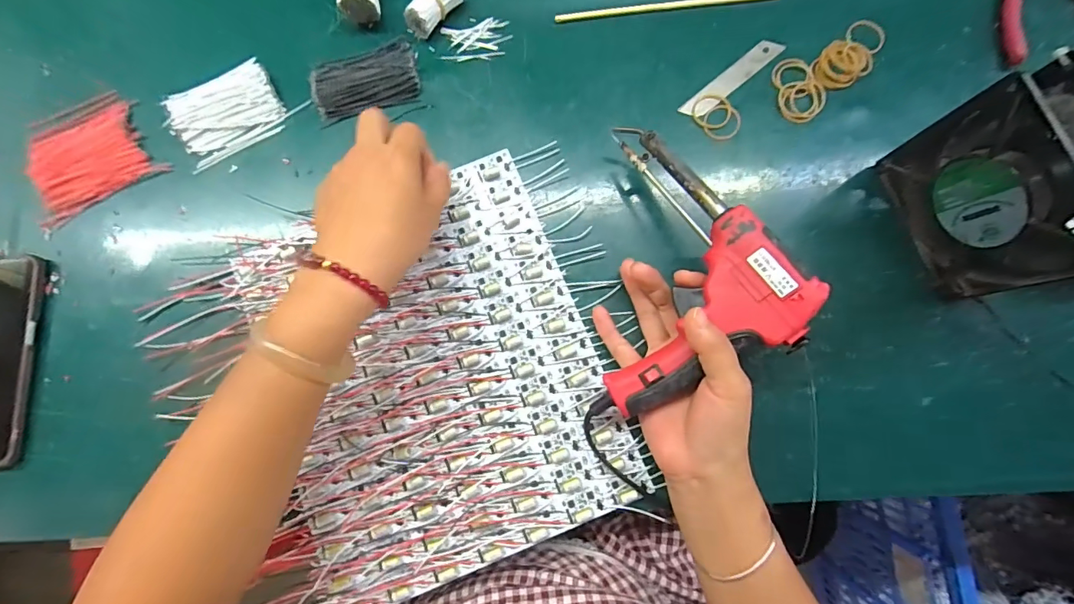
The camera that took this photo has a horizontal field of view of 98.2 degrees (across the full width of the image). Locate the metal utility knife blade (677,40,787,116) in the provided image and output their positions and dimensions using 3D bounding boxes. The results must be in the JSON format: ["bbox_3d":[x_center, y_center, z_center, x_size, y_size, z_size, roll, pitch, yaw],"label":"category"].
[{"bbox_3d":[0.163,-0.186,0.389,0.098,0.004,0.020,-39,78,-4],"label":"metal utility knife blade"}]

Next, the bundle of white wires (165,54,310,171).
[{"bbox_3d":[-0.261,-0.163,0.396,0.100,0.010,0.066,-30,82,-4],"label":"bundle of white wires"}]

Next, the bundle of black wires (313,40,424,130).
[{"bbox_3d":[-0.145,-0.188,0.394,0.089,0.006,0.058,-16,81,-2],"label":"bundle of black wires"}]

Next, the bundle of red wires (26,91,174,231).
[{"bbox_3d":[-0.383,-0.123,0.395,0.103,0.012,0.085,-32,82,-4],"label":"bundle of red wires"}]

